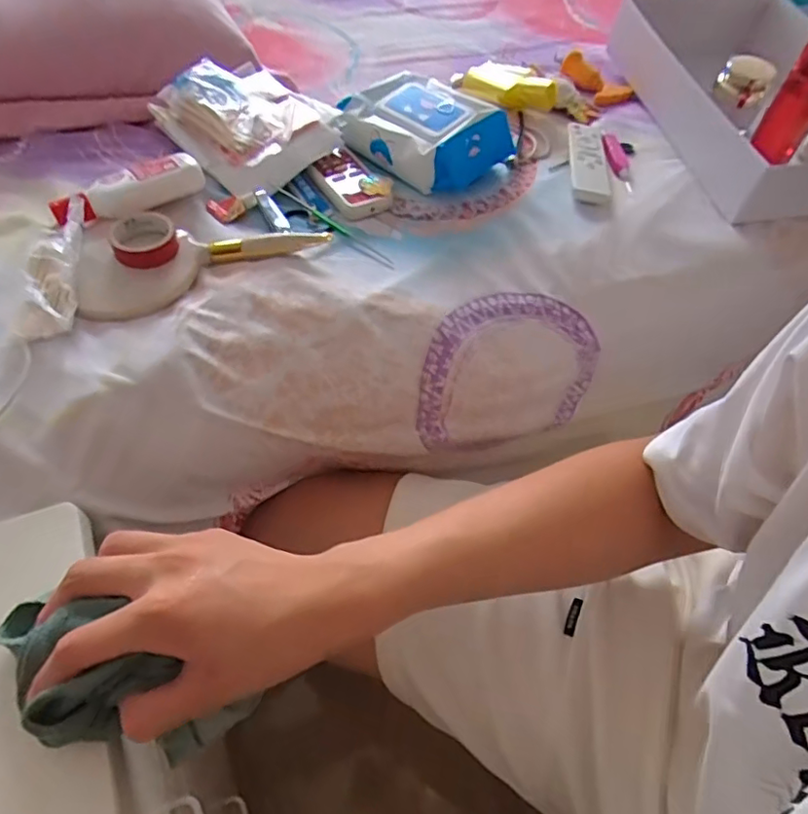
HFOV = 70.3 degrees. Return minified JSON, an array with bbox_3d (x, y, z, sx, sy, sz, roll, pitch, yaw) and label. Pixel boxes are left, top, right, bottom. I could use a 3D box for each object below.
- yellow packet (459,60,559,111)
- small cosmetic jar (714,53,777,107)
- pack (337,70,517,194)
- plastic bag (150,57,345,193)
[{"bbox_3d":[0.122,-0.377,0.670,0.109,0.033,0.040,17,56,7],"label":"yellow packet"},{"bbox_3d":[0.383,-0.368,0.652,0.055,0.046,0.051,19,56,9],"label":"small cosmetic jar"},{"bbox_3d":[0.014,-0.290,0.593,0.176,0.048,0.119,39,61,20],"label":"pack"},{"bbox_3d":[-0.161,-0.294,0.589,0.175,0.045,0.141,34,60,17],"label":"plastic bag"}]

